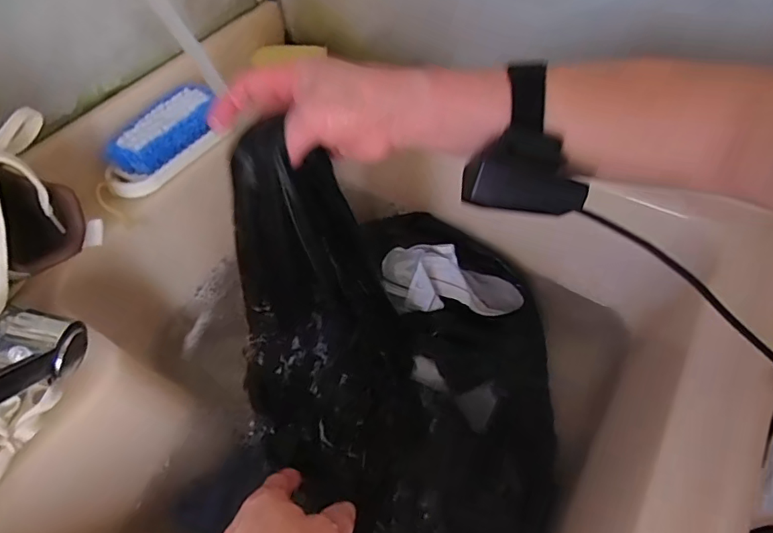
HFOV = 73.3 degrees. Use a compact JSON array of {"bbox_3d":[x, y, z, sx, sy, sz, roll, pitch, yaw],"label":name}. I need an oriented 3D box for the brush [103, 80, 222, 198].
[{"bbox_3d":[-0.221,-0.126,0.523,0.071,0.039,0.131,28,57,20],"label":"brush"}]

